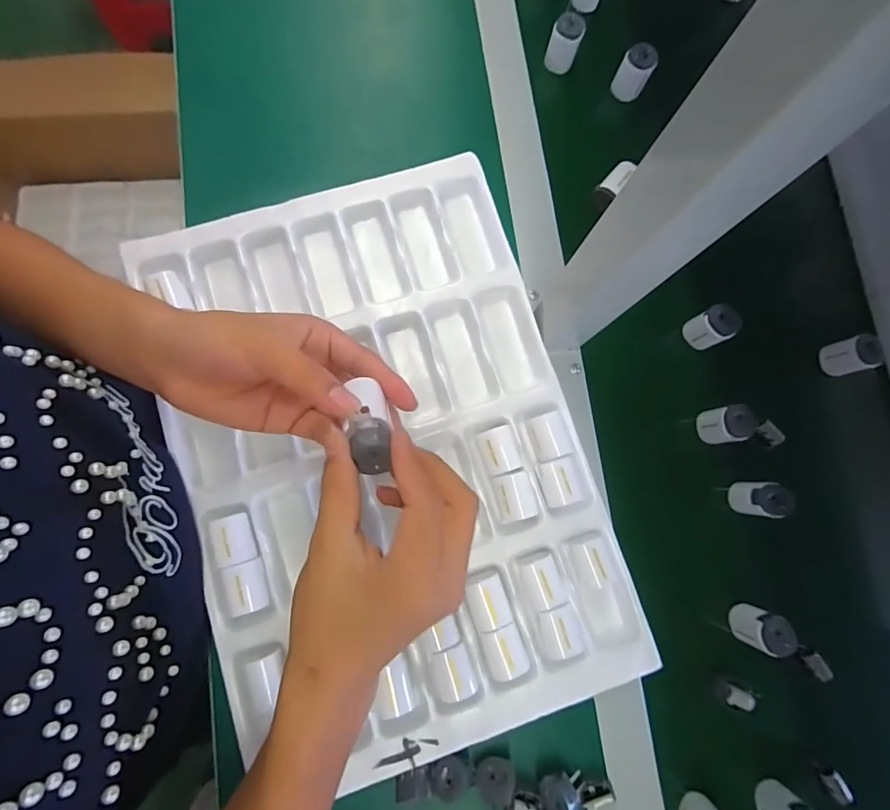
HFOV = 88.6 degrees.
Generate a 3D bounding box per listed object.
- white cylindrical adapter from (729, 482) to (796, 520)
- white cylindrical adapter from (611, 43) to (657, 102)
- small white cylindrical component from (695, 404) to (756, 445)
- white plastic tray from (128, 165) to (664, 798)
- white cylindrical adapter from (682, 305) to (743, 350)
[{"bbox_3d":[0.270,0.081,0.394,0.027,0.046,0.029,0,80,-1],"label":"white cylindrical adapter"},{"bbox_3d":[0.188,-0.329,0.451,0.031,0.041,0.026,31,80,4],"label":"white cylindrical adapter"},{"bbox_3d":[0.245,0.018,0.401,0.029,0.040,0.031,-4,80,-2],"label":"small white cylindrical component"},{"bbox_3d":[-0.050,0.034,0.375,0.319,0.032,0.459,-17,80,-4],"label":"white plastic tray"},{"bbox_3d":[0.241,-0.069,0.412,0.028,0.038,0.031,-22,81,-5],"label":"white cylindrical adapter"}]

